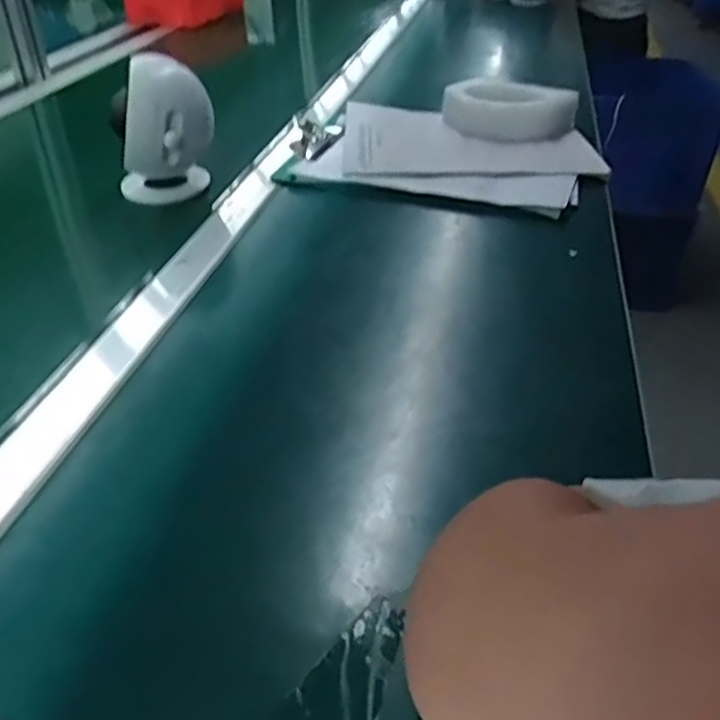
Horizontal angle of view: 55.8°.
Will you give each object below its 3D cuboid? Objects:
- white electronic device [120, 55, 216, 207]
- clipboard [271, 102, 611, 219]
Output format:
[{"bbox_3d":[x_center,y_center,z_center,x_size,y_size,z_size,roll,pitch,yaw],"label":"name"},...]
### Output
[{"bbox_3d":[-0.199,-0.231,0.696,0.089,0.150,0.072,-21,43,-26],"label":"white electronic device"},{"bbox_3d":[0.092,-0.239,0.793,0.350,0.037,0.233,13,38,18],"label":"clipboard"}]

